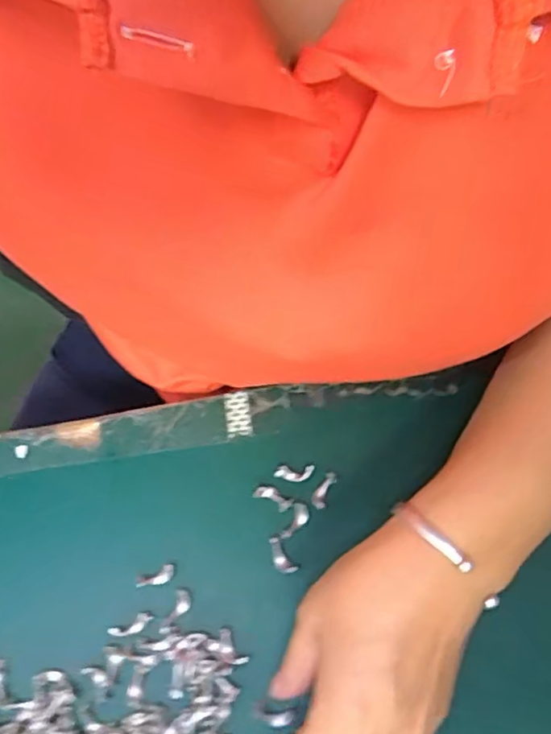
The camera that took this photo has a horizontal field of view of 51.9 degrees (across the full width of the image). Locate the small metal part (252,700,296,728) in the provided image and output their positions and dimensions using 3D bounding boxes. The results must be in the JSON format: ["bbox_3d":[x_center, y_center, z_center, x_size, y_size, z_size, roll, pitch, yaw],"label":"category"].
[{"bbox_3d":[-0.001,0.171,0.279,0.021,0.004,0.010,11,69,6],"label":"small metal part"}]

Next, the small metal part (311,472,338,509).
[{"bbox_3d":[0.027,0.068,0.315,0.008,0.004,0.021,27,71,10],"label":"small metal part"}]

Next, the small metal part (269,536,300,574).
[{"bbox_3d":[0.003,0.102,0.304,0.009,0.004,0.021,-34,72,-12],"label":"small metal part"}]

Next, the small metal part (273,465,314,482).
[{"bbox_3d":[0.010,0.060,0.319,0.022,0.004,0.009,1,69,1],"label":"small metal part"}]

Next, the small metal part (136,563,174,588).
[{"bbox_3d":[-0.064,0.113,0.302,0.021,0.004,0.009,-24,70,-9],"label":"small metal part"}]

